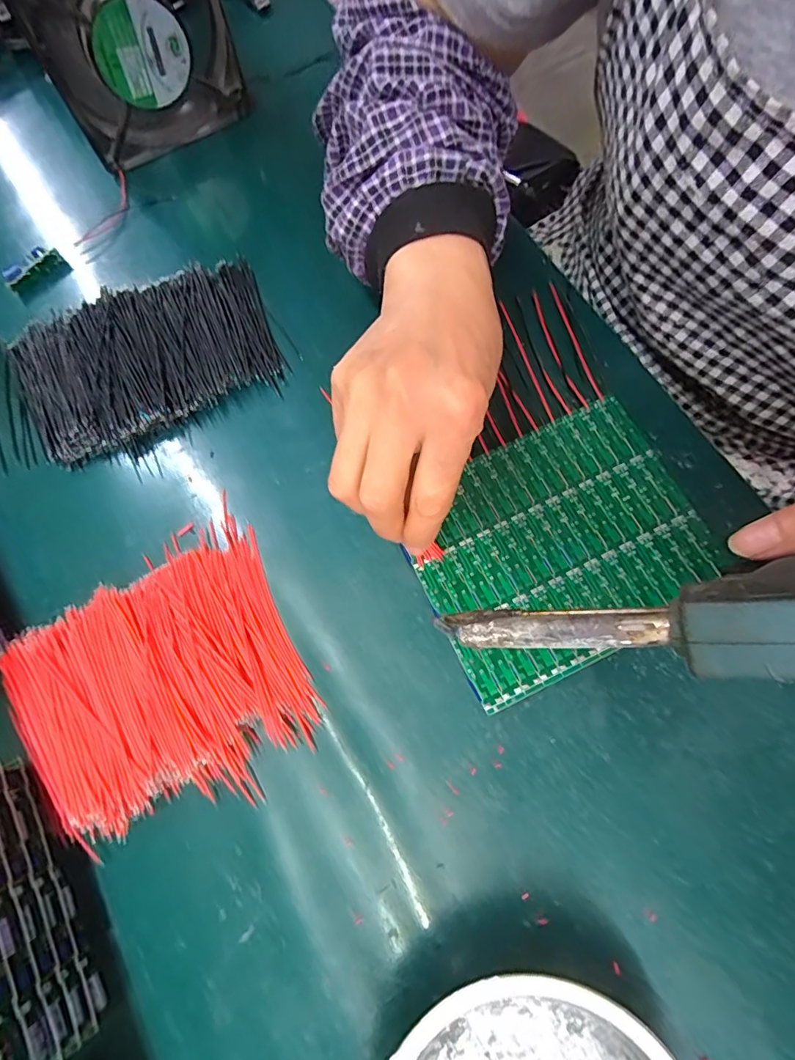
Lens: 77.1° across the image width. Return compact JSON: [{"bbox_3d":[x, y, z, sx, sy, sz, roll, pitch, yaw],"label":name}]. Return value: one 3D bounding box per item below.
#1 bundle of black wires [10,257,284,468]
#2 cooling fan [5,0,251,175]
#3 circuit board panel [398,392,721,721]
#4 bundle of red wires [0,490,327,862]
[{"bbox_3d":[-0.163,-0.113,0.321,0.164,0.018,0.102,-26,74,-6],"label":"bundle of black wires"},{"bbox_3d":[-0.177,-0.328,0.335,0.119,0.128,0.045,-33,74,-8],"label":"cooling fan"},{"bbox_3d":[0.086,0.006,0.271,0.149,0.009,0.122,-26,74,-7],"label":"circuit board panel"},{"bbox_3d":[-0.128,0.077,0.262,0.142,0.021,0.131,-26,74,-6],"label":"bundle of red wires"}]

